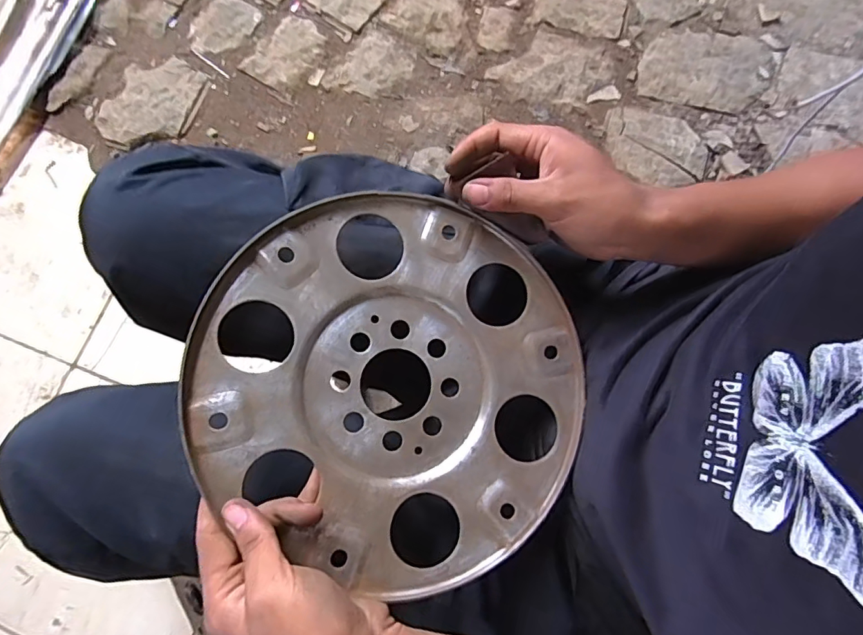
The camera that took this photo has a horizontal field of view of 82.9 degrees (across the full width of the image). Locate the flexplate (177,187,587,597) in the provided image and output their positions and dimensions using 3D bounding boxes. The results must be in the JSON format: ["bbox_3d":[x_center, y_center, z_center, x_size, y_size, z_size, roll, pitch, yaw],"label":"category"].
[{"bbox_3d":[-0.021,0.039,0.336,0.259,0.011,0.246,2,81,-11],"label":"flexplate"}]

